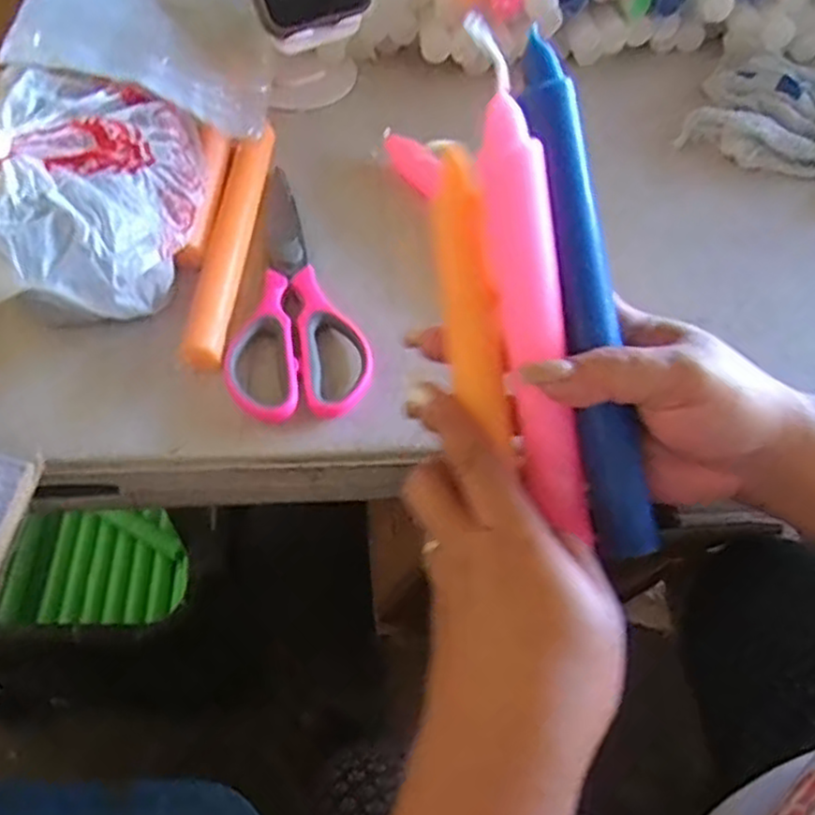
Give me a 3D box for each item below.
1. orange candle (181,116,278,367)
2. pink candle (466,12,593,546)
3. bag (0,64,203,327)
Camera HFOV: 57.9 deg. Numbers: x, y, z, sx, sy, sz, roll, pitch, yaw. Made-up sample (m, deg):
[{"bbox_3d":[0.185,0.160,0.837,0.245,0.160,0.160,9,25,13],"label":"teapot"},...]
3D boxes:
[{"bbox_3d":[-0.106,-0.100,0.436,0.027,0.024,0.172,5,56,1],"label":"orange candle"},{"bbox_3d":[0.047,-0.043,0.288,0.021,0.192,0.017,-15,15,-13],"label":"pink candle"},{"bbox_3d":[-0.177,-0.113,0.410,0.110,0.072,0.153,-6,56,-7],"label":"bag"}]

